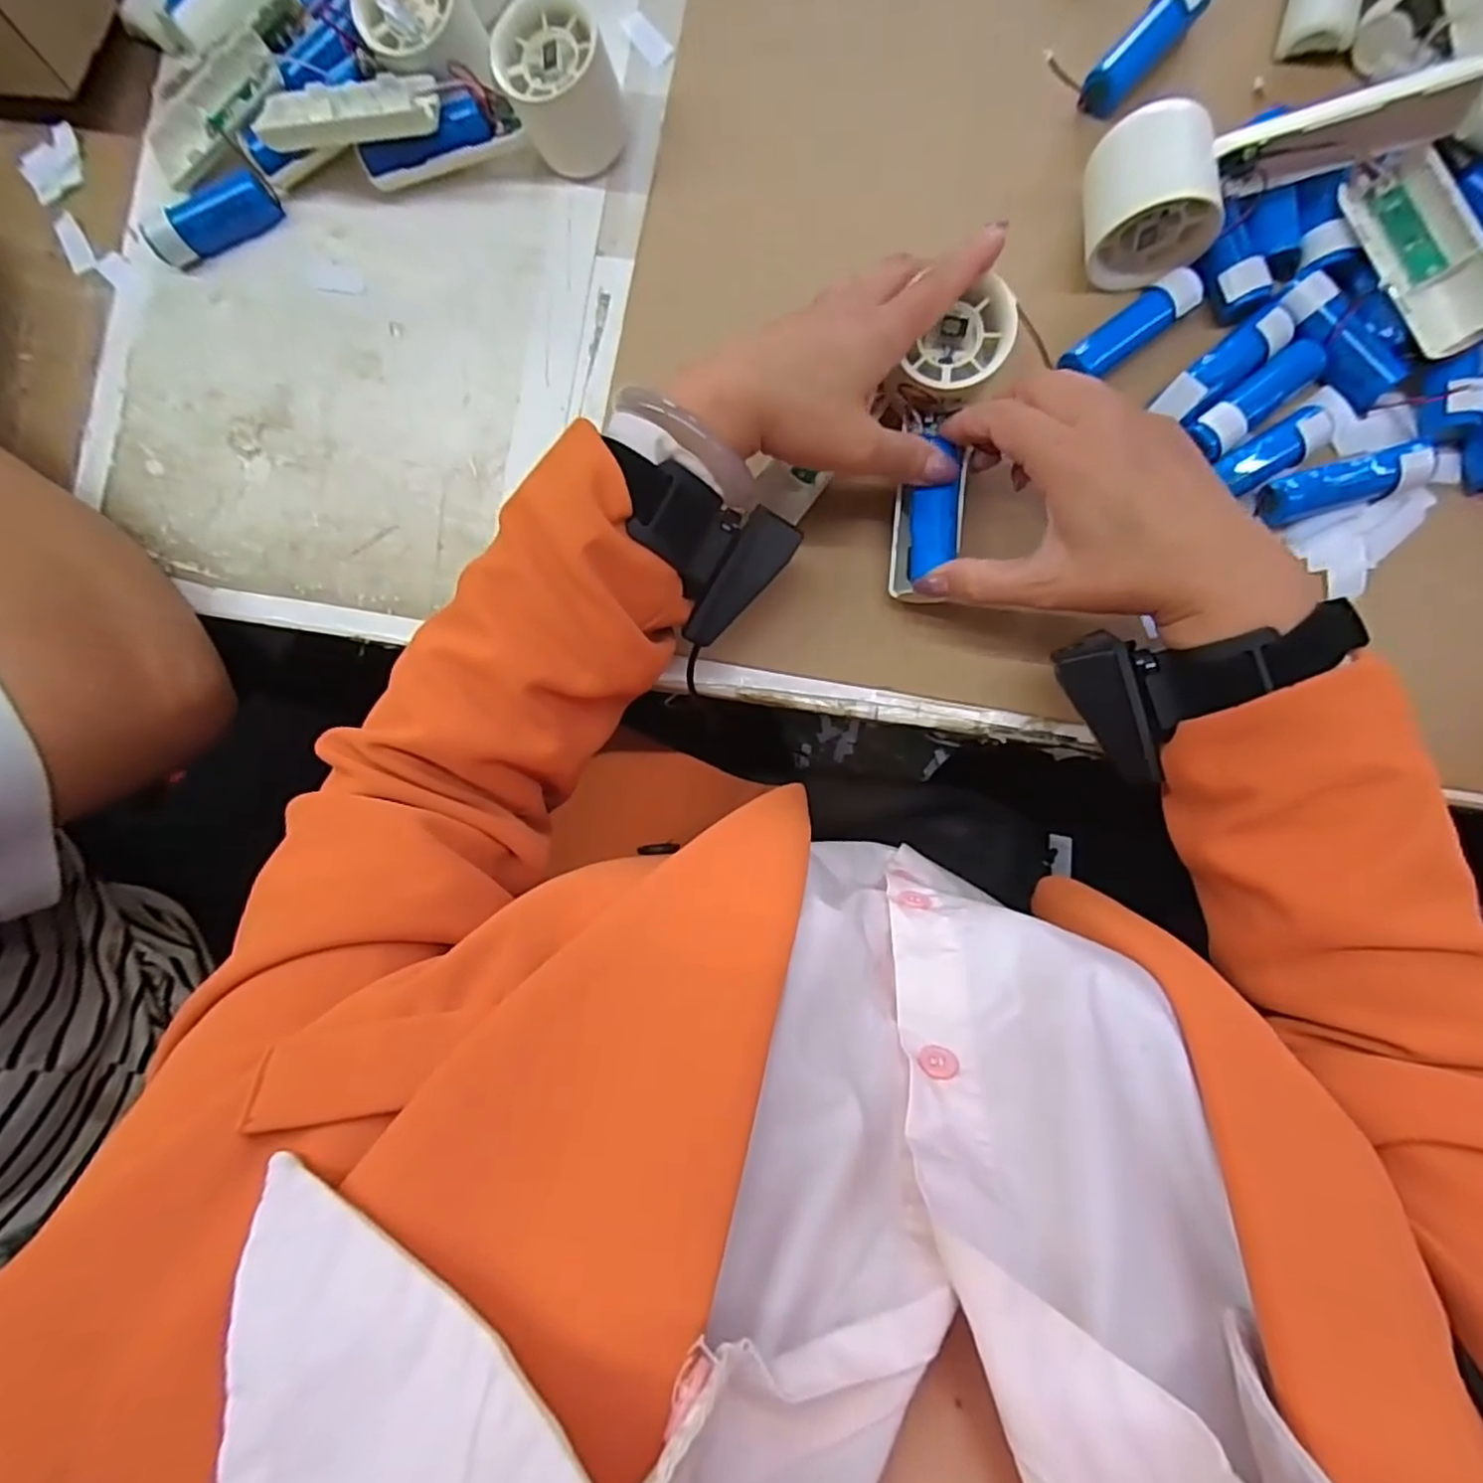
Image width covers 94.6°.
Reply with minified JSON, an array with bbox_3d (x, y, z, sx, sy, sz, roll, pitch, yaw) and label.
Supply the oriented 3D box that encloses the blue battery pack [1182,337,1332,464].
[{"bbox_3d":[0.258,-0.171,0.344,0.073,0.022,0.020,-39,86,0],"label":"blue battery pack"}]

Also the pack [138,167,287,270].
[{"bbox_3d":[-0.309,-0.306,0.399,0.075,0.021,0.028,-27,86,1],"label":"pack"}]

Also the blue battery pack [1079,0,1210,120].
[{"bbox_3d":[0.211,-0.364,0.357,0.022,0.016,0.071,44,90,4],"label":"blue battery pack"}]

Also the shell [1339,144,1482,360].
[{"bbox_3d":[0.319,-0.230,0.321,0.028,0.028,0.099,-20,86,1],"label":"shell"}]

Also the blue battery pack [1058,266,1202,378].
[{"bbox_3d":[0.199,-0.211,0.353,0.071,0.020,0.022,-35,86,0],"label":"blue battery pack"}]

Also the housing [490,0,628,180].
[{"bbox_3d":[-0.098,-0.353,0.370,0.058,0.055,0.051,-23,85,3],"label":"housing"}]

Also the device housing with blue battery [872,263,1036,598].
[{"bbox_3d":[0.098,-0.143,0.340,0.050,0.038,0.145,11,93,5],"label":"device housing with blue battery"}]

